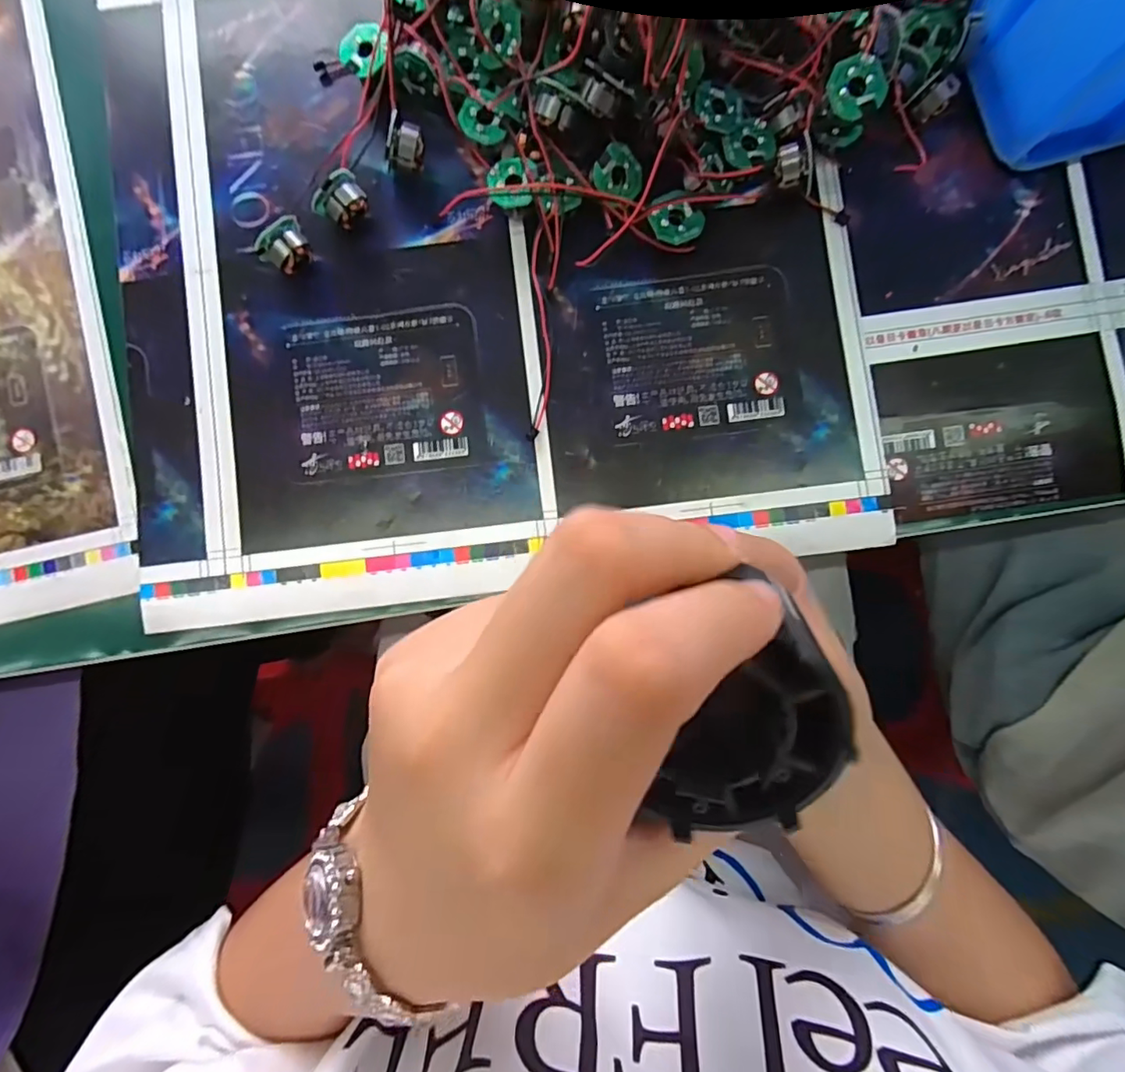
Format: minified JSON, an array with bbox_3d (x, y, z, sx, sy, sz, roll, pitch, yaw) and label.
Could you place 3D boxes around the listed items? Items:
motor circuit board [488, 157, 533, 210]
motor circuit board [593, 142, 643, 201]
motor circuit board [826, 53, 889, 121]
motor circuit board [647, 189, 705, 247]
[{"bbox_3d":[-0.021,-0.138,0.212,0.016,0.004,0.021,-10,83,3],"label":"motor circuit board"},{"bbox_3d":[0.022,-0.143,0.211,0.021,0.004,0.019,-5,103,-23],"label":"motor circuit board"},{"bbox_3d":[0.107,-0.164,0.198,0.018,0.007,0.019,-22,87,0],"label":"motor circuit board"},{"bbox_3d":[0.044,-0.123,0.210,0.019,0.004,0.020,-44,87,-1],"label":"motor circuit board"}]

